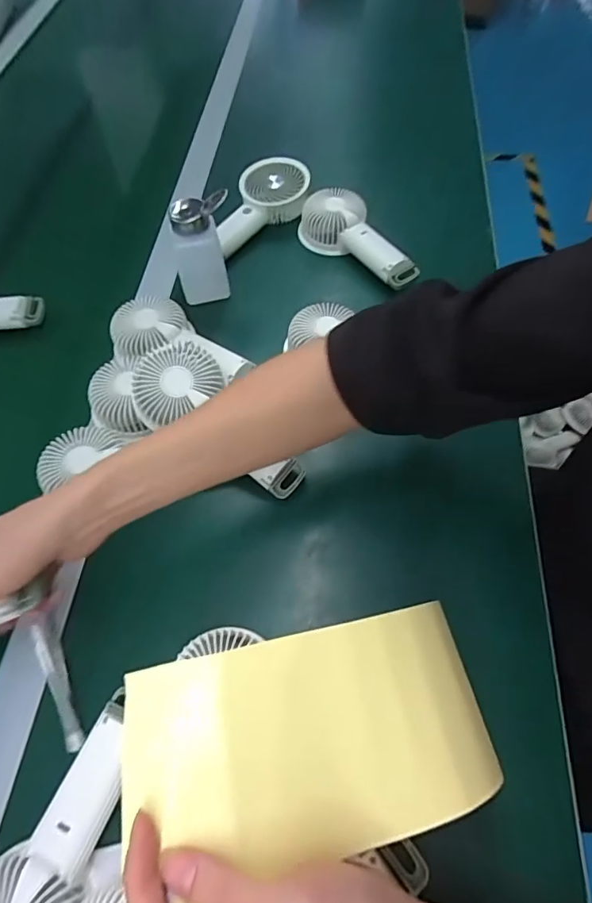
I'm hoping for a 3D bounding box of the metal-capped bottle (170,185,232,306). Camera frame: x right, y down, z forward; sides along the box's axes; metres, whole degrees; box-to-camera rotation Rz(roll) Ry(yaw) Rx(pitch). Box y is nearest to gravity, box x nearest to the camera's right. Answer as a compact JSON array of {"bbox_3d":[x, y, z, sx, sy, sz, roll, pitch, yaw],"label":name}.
[{"bbox_3d":[-0.102,-0.224,0.544,0.064,0.116,0.048,-8,60,-3],"label":"metal-capped bottle"}]

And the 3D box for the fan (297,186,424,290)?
[{"bbox_3d":[0.084,-0.266,0.606,0.174,0.054,0.076,36,67,20],"label":"fan"}]

